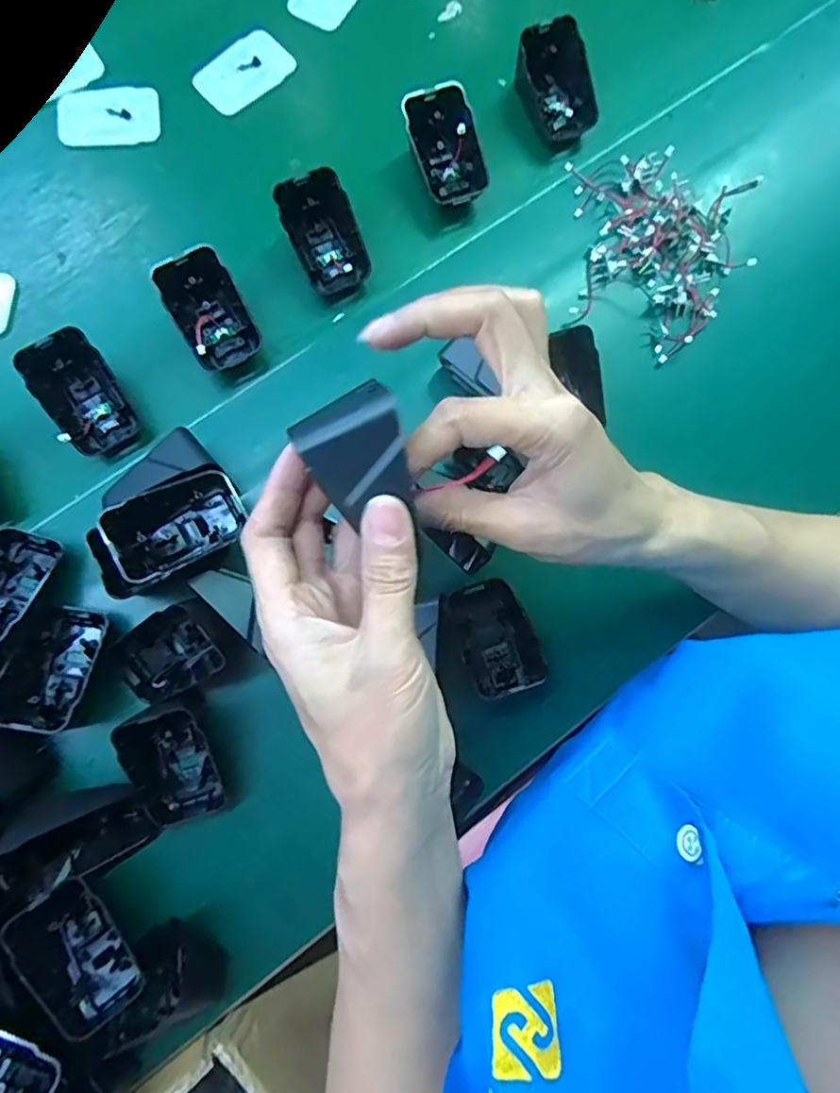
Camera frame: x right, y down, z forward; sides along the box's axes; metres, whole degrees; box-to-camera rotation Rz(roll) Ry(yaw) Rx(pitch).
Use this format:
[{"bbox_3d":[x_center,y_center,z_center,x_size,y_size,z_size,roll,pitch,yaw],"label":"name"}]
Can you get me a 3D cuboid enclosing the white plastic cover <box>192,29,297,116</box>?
[{"bbox_3d":[-0.129,-0.347,0.424,0.069,0.007,0.045,-40,85,-8],"label":"white plastic cover"}]

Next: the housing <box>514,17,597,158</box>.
[{"bbox_3d":[0.096,-0.322,0.403,0.043,0.036,0.065,-29,83,-7],"label":"housing"}]

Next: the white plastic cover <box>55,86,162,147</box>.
[{"bbox_3d":[-0.223,-0.309,0.416,0.073,0.004,0.050,-1,81,-3],"label":"white plastic cover"}]

